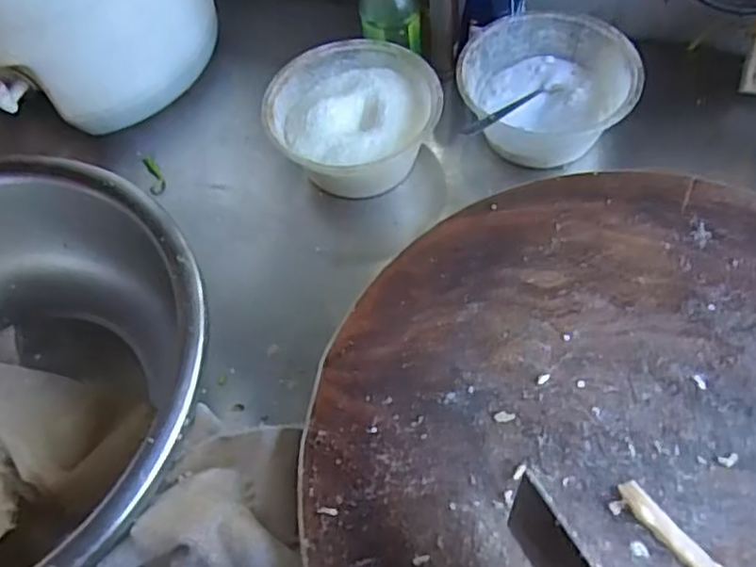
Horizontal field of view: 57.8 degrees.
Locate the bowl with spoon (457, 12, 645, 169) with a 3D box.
[{"bbox_3d":[0.160,-0.189,0.674,0.163,0.078,0.139,-5,60,3],"label":"bowl with spoon"}]

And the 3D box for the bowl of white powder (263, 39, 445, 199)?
[{"bbox_3d":[-0.022,-0.154,0.674,0.153,0.087,0.153,-2,61,4],"label":"bowl of white powder"}]

